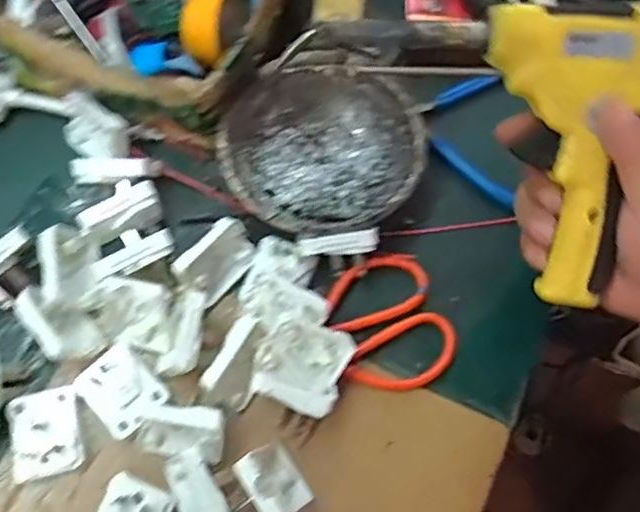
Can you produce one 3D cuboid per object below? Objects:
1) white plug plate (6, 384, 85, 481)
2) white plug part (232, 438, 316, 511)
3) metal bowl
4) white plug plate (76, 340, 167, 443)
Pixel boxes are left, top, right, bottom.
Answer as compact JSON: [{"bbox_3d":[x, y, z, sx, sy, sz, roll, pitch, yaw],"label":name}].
[{"bbox_3d":[-0.156,0.100,0.365,0.038,0.016,0.047,-10,63,-17],"label":"white plug plate"},{"bbox_3d":[-0.024,0.122,0.347,0.027,0.045,0.039,-35,75,-13],"label":"white plug part"},{"bbox_3d":[0.004,-0.071,0.426,0.123,0.034,0.132,1,70,-2],"label":"metal bowl"},{"bbox_3d":[-0.117,0.079,0.379,0.039,0.009,0.045,-41,77,-15],"label":"white plug plate"}]

